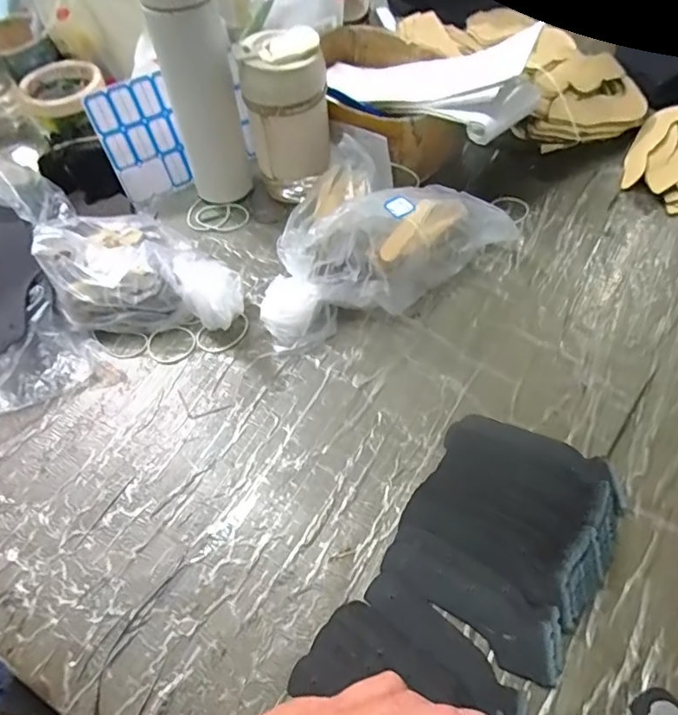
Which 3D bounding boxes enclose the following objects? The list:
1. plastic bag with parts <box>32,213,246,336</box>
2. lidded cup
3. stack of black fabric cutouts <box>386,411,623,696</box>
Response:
[{"bbox_3d":[-0.179,-0.088,0.515,0.190,0.072,0.131,3,56,7],"label":"plastic bag with parts"},{"bbox_3d":[-0.053,-0.246,0.557,0.082,0.148,0.068,-7,55,0],"label":"lidded cup"},{"bbox_3d":[0.119,0.117,0.378,0.128,0.024,0.153,26,62,21],"label":"stack of black fabric cutouts"}]

